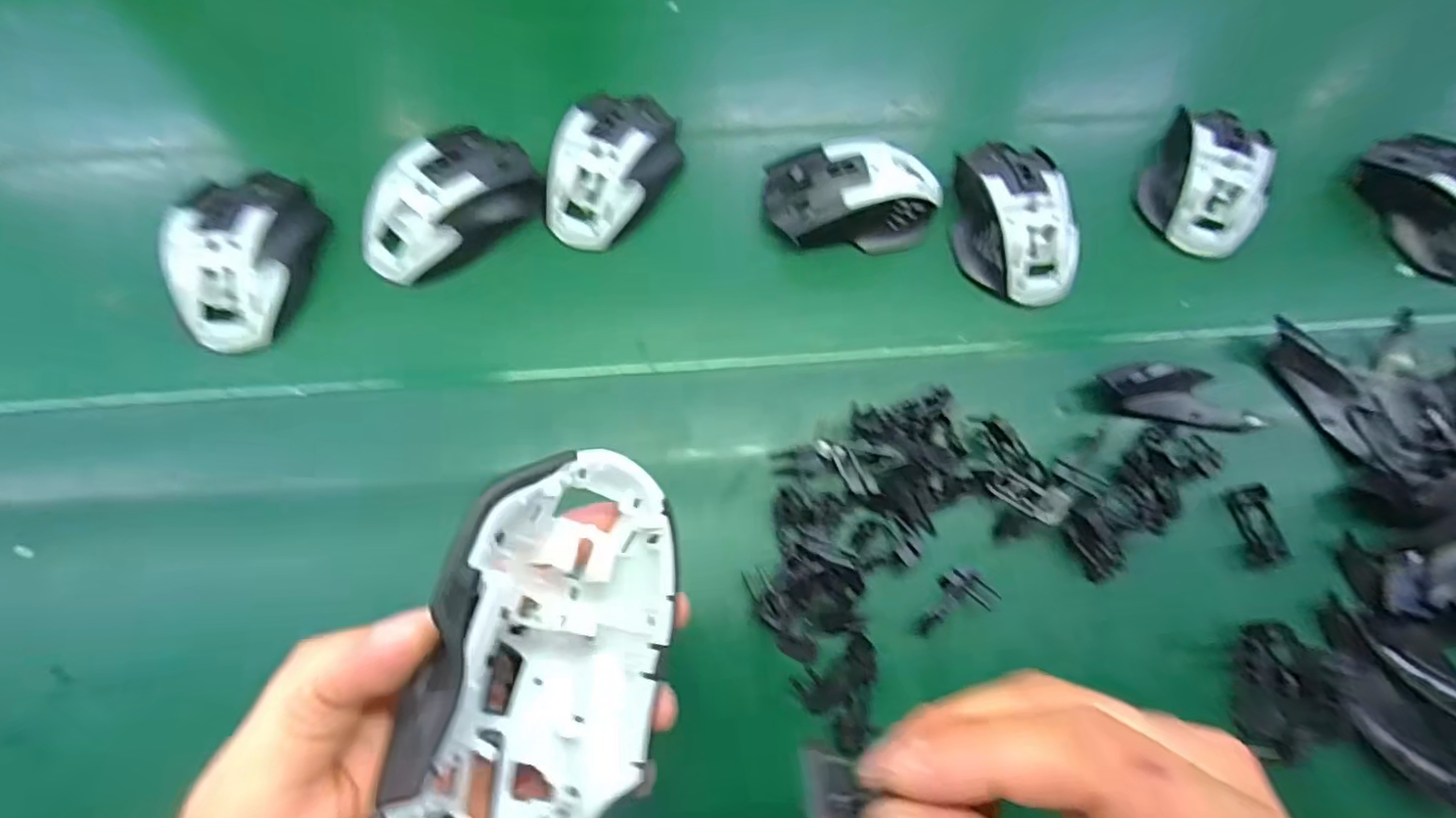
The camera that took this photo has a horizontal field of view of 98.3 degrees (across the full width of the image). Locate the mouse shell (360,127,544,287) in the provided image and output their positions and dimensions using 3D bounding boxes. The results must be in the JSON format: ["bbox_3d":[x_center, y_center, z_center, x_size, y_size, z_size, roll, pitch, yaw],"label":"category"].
[{"bbox_3d":[-0.176,-0.129,0.392,0.074,0.039,0.118,40,74,13],"label":"mouse shell"}]

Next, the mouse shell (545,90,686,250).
[{"bbox_3d":[-0.073,-0.157,0.410,0.068,0.043,0.115,21,70,6],"label":"mouse shell"}]

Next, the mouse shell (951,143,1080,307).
[{"bbox_3d":[0.182,-0.120,0.400,0.067,0.034,0.106,-12,70,-7],"label":"mouse shell"}]

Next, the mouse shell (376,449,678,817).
[{"bbox_3d":[-0.059,0.070,0.193,0.037,0.074,0.113,-7,66,41],"label":"mouse shell"}]

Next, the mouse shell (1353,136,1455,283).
[{"bbox_3d":[0.477,-0.135,0.416,0.049,0.043,0.112,-17,71,-9],"label":"mouse shell"}]

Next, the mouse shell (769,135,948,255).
[{"bbox_3d":[0.082,-0.138,0.406,0.112,0.042,0.070,-1,69,-3],"label":"mouse shell"}]

